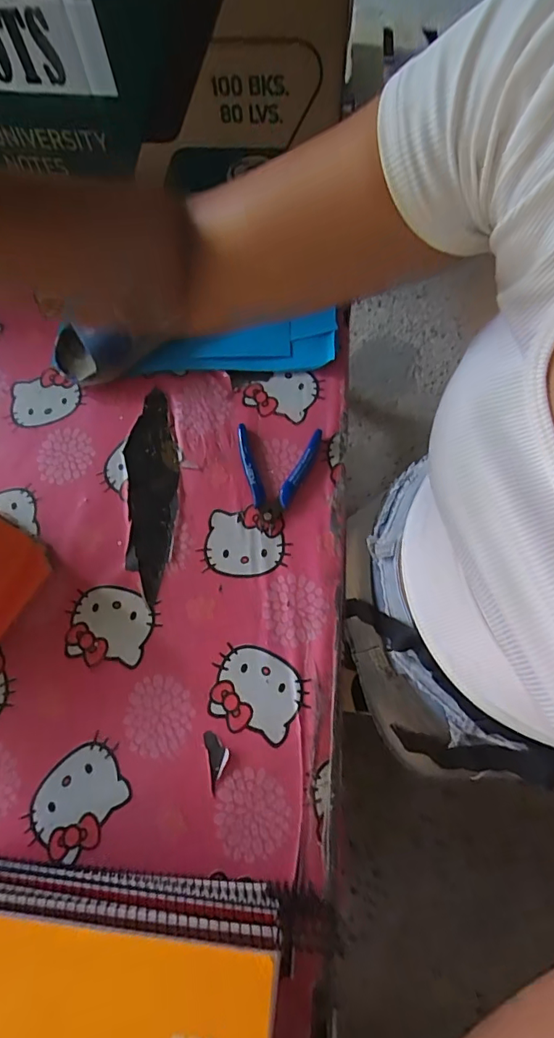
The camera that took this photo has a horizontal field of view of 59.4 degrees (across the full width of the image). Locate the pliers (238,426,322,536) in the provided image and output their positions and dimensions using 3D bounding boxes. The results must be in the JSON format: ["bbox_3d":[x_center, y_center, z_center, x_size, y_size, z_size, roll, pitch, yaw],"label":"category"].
[{"bbox_3d":[-0.005,-0.045,0.500,0.085,0.016,0.109,9,70,5],"label":"pliers"}]

